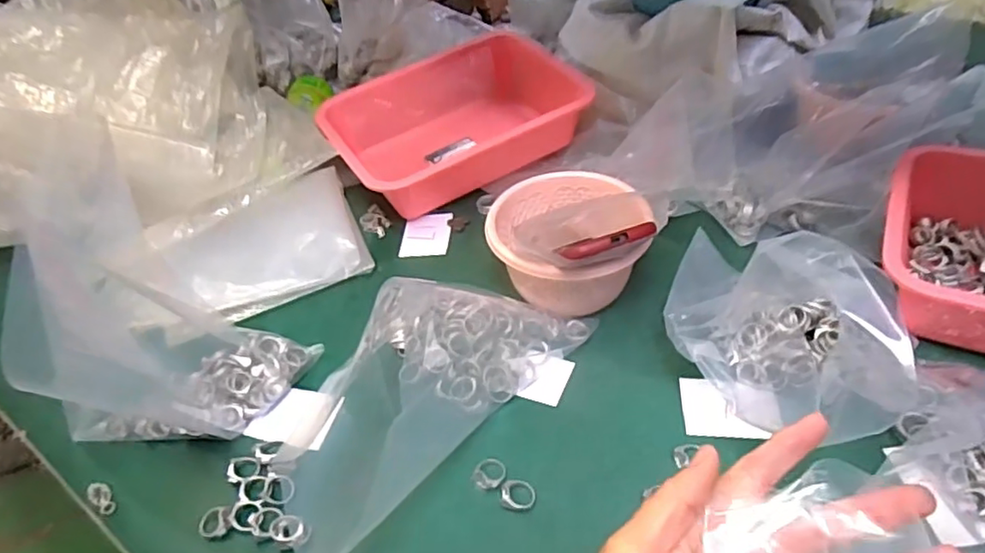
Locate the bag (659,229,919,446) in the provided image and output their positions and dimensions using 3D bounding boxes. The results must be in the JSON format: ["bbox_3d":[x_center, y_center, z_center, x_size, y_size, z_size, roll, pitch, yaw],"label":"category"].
[{"bbox_3d":[0.245,0.046,0.516,0.185,0.061,0.191,12,45,18],"label":"bag"}]

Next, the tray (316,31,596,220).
[{"bbox_3d":[-0.049,-0.199,0.793,0.323,0.098,0.221,-22,45,-17],"label":"tray"}]

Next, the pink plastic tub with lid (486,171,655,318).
[{"bbox_3d":[0.076,-0.024,0.593,0.143,0.090,0.144,-3,42,3],"label":"pink plastic tub with lid"}]

